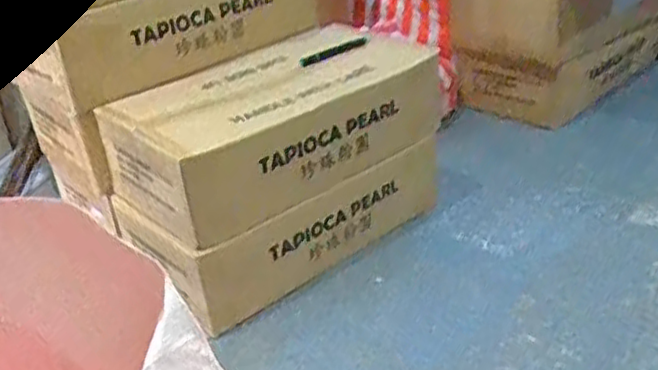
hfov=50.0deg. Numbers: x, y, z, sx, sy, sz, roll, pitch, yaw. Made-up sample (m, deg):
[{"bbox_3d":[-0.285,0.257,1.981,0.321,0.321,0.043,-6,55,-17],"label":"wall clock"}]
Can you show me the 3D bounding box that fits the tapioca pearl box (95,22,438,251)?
[{"bbox_3d":[-0.094,-0.123,1.361,0.592,0.195,0.378,-26,35,-30],"label":"tapioca pearl box"}]

